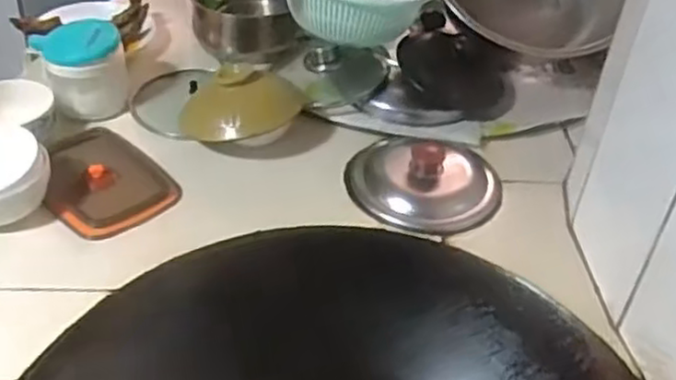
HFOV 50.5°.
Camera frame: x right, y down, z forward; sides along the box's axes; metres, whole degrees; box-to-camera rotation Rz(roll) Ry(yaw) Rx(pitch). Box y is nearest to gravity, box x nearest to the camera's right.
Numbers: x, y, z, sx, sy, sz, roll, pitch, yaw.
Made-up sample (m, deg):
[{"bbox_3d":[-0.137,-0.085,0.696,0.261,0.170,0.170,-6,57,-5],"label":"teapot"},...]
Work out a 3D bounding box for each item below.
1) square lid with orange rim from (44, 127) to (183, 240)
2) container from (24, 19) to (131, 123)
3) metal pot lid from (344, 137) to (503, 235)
[{"bbox_3d":[-0.282,-0.012,0.845,0.173,0.027,0.126,32,47,30],"label":"square lid with orange rim"},{"bbox_3d":[-0.340,-0.158,0.937,0.117,0.106,0.085,-14,43,-21],"label":"container"},{"bbox_3d":[0.100,-0.014,0.873,0.183,0.052,0.156,21,42,20],"label":"metal pot lid"}]

